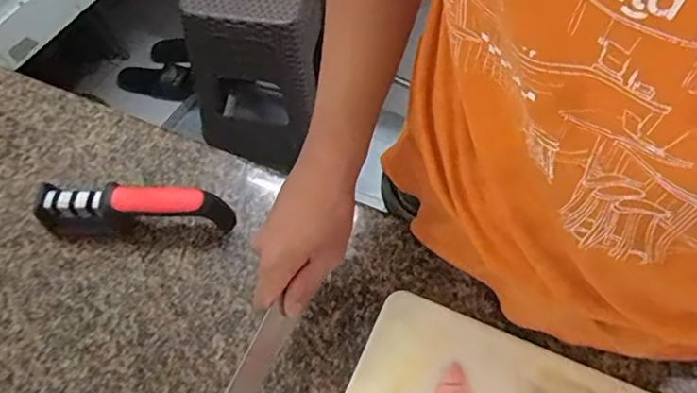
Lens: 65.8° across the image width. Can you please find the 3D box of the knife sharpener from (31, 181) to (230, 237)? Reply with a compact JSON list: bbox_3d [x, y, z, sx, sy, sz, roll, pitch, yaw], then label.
[{"bbox_3d":[-0.236,0.013,0.596,0.206,0.061,0.036,-3,60,2],"label":"knife sharpener"}]

